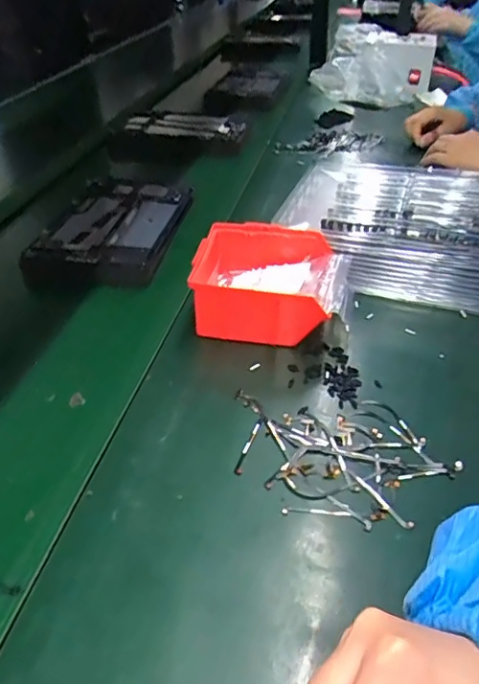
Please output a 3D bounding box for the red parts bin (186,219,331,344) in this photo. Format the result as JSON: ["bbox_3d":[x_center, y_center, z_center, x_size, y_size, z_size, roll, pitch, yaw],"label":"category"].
[{"bbox_3d":[0.025,-0.059,0.547,0.136,0.068,0.121,6,39,7],"label":"red parts bin"}]

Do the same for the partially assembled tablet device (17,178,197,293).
[{"bbox_3d":[-0.163,-0.148,0.694,0.161,0.037,0.245,5,39,5],"label":"partially assembled tablet device"}]

